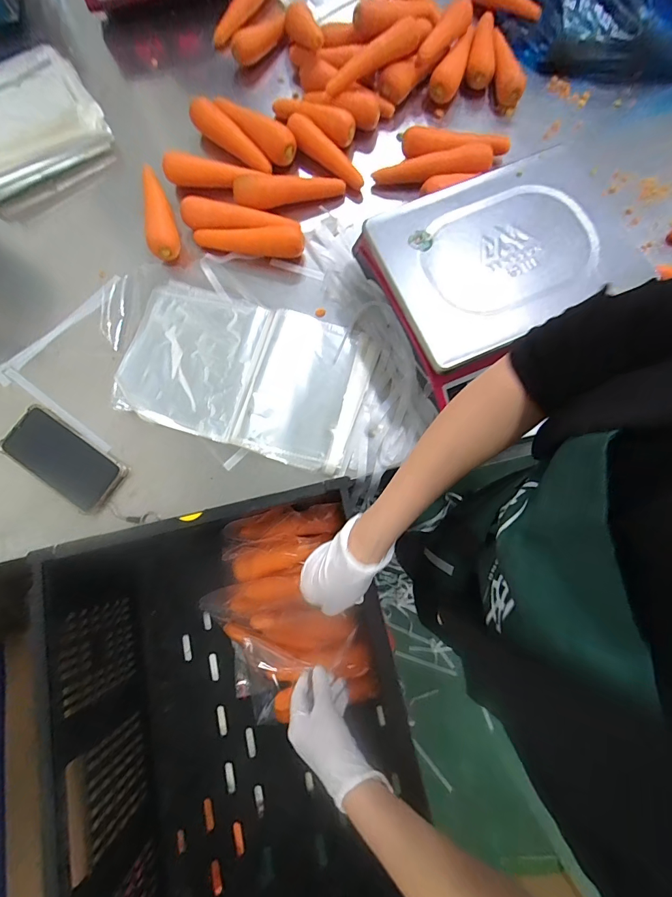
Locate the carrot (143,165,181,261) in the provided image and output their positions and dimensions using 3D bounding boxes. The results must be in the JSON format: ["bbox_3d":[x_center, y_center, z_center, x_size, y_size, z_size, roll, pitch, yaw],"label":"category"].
[{"bbox_3d":[-0.273,-0.364,0.583,0.044,0.035,0.159,-14,78,-2],"label":"carrot"}]

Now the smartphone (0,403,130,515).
[{"bbox_3d":[-0.365,0.013,0.504,0.166,0.018,0.076,33,80,8],"label":"smartphone"}]

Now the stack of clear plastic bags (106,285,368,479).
[{"bbox_3d":[-0.130,-0.110,0.528,0.334,0.024,0.207,17,79,5],"label":"stack of clear plastic bags"}]

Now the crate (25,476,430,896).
[{"bbox_3d":[-0.124,0.393,0.491,0.397,0.234,0.599,-17,78,-2],"label":"crate"}]

